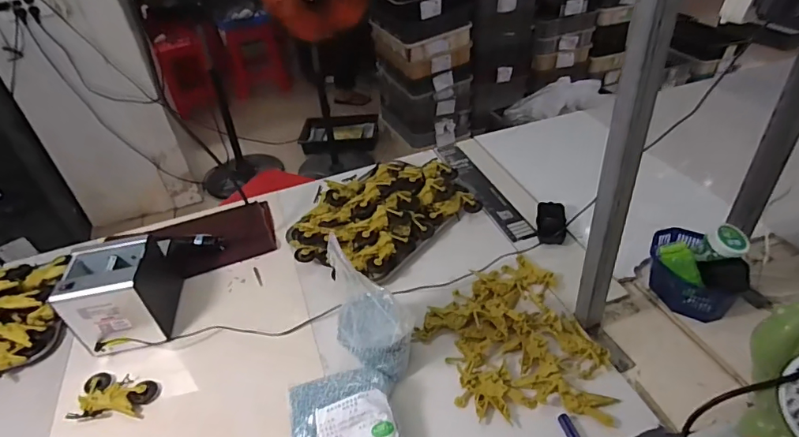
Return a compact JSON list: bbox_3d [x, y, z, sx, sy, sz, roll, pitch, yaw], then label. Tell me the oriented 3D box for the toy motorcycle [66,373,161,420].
[{"bbox_3d":[-0.431,0.271,0.736,0.111,0.032,0.078,-4,39,3],"label":"toy motorcycle"}]

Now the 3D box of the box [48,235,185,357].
[{"bbox_3d":[-0.470,0.121,0.816,0.126,0.138,0.158,-9,39,-3],"label":"box"}]

